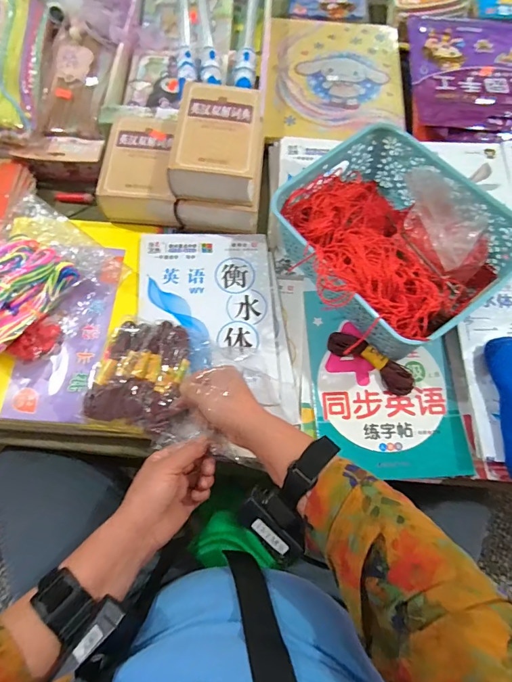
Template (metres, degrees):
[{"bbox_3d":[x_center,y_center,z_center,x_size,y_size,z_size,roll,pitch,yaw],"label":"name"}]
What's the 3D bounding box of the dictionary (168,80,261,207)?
[{"bbox_3d":[-0.052,-0.266,0.531,0.114,0.061,0.154,4,71,0],"label":"dictionary"}]

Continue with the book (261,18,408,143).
[{"bbox_3d":[0.143,-0.479,0.702,0.250,0.020,0.289,3,71,-1],"label":"book"}]

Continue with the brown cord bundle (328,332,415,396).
[{"bbox_3d":[0.151,0.027,0.512,0.120,0.023,0.033,36,74,10],"label":"brown cord bundle"}]

